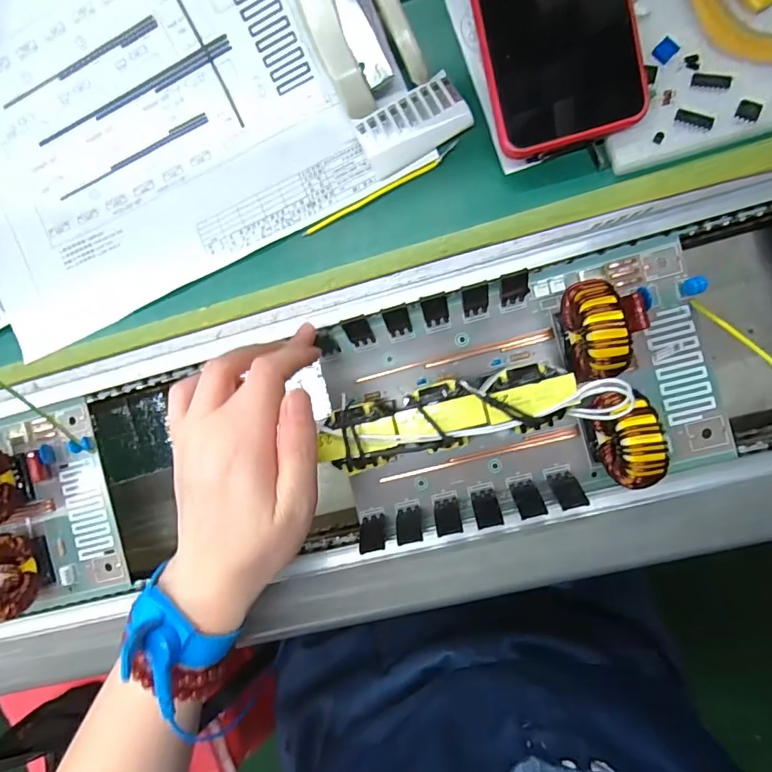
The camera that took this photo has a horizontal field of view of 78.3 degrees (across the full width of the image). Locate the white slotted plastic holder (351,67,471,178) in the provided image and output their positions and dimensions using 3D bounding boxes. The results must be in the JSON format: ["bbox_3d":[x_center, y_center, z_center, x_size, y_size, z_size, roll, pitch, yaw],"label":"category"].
[{"bbox_3d":[0.015,-0.150,0.274,0.062,0.012,0.032,-29,89,2],"label":"white slotted plastic holder"}]

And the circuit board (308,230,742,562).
[{"bbox_3d":[0.075,0.008,0.263,0.219,0.059,0.134,-14,93,7],"label":"circuit board"}]

